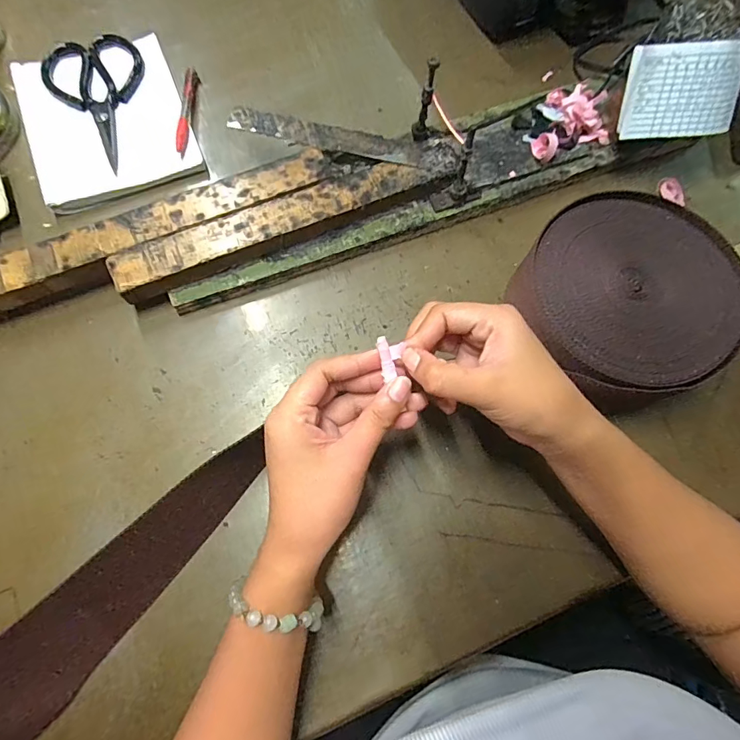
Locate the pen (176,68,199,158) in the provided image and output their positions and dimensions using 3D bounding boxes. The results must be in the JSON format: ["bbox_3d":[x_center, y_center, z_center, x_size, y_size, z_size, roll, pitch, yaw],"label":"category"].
[{"bbox_3d":[-0.192,-0.274,0.471,0.012,0.015,0.123,-2,71,-2],"label":"pen"}]

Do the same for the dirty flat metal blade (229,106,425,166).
[{"bbox_3d":[-0.040,-0.219,0.422,0.184,0.004,0.026,13,76,0],"label":"dirty flat metal blade"}]

